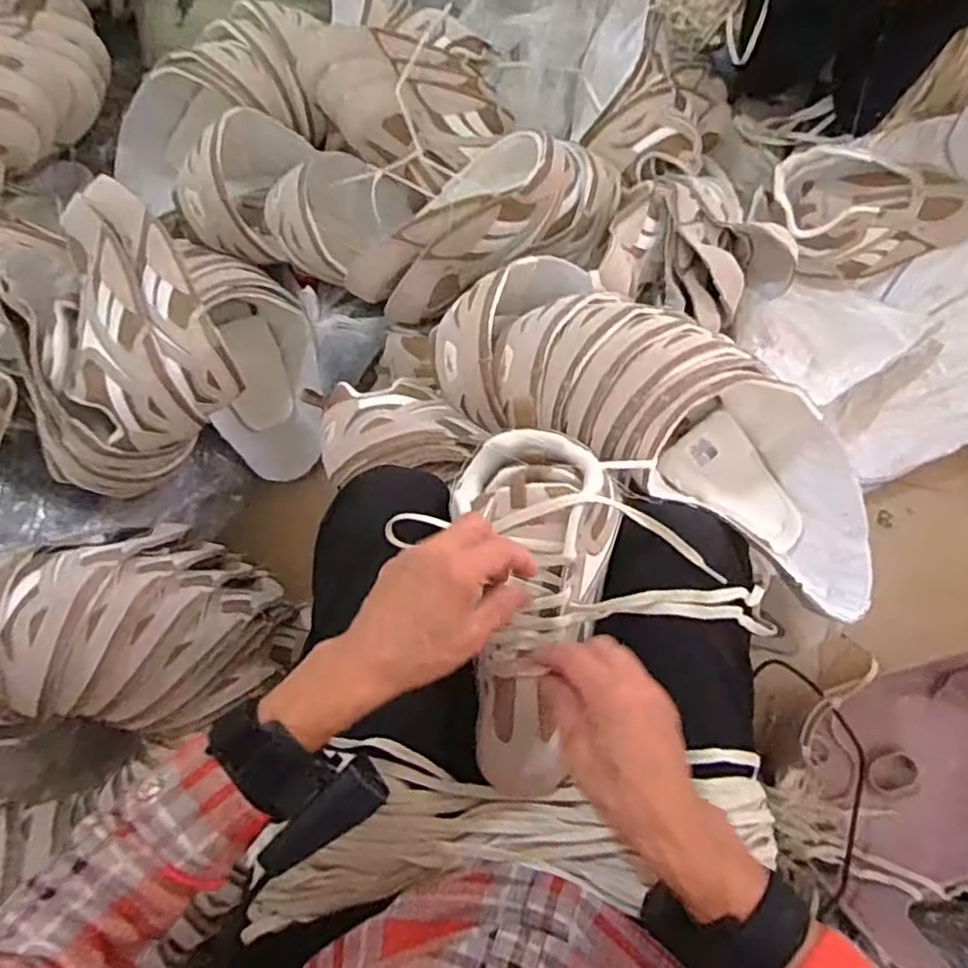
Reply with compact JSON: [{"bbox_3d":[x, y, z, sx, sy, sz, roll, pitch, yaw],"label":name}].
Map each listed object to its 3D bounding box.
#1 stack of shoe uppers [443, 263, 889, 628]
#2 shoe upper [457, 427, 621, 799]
[{"bbox_3d":[0.161,-0.066,0.599,0.440,0.114,0.172,33,78,9],"label":"stack of shoe uppers"},{"bbox_3d":[0.032,0.083,0.486,0.112,0.058,0.251,7,81,3],"label":"shoe upper"}]

